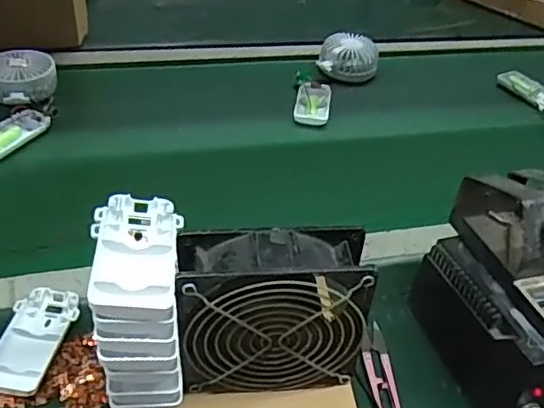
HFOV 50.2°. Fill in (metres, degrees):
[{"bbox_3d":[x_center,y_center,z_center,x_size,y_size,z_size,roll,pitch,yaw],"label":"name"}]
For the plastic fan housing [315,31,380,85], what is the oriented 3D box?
[{"bbox_3d":[0.118,-0.226,0.893,0.094,0.042,0.083,11,42,4],"label":"plastic fan housing"}]

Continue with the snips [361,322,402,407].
[{"bbox_3d":[0.090,0.140,0.482,0.023,0.008,0.100,1,42,-6],"label":"snips"}]

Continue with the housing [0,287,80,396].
[{"bbox_3d":[-0.193,0.111,0.474,0.046,0.016,0.098,9,42,2],"label":"housing"}]

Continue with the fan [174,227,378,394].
[{"bbox_3d":[-0.001,0.071,0.382,0.117,0.113,0.045,0,42,-8],"label":"fan"}]

